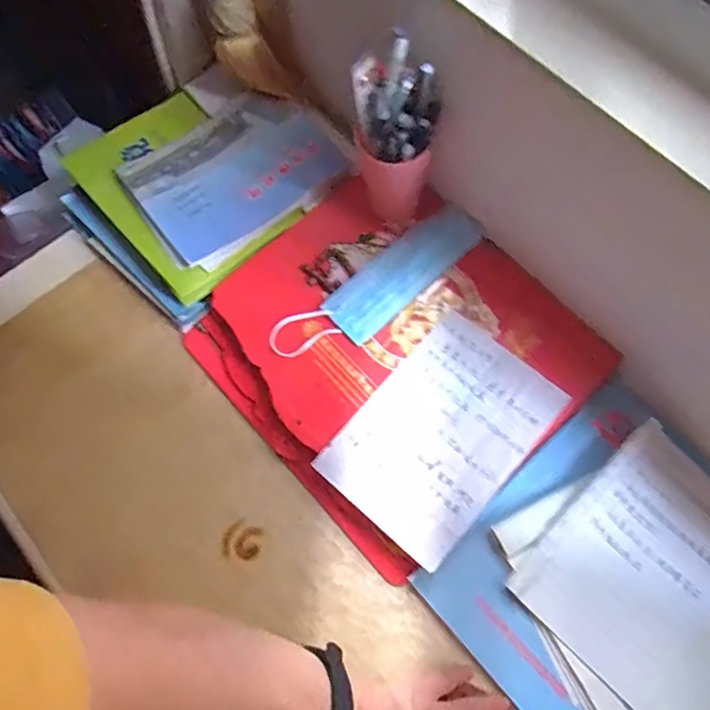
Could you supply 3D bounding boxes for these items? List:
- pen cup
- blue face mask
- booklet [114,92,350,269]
[{"bbox_3d":[0.032,-0.195,0.496,0.064,0.180,0.068,0,74,0],"label":"pen cup"},{"bbox_3d":[0.026,-0.068,0.549,0.236,0.010,0.064,-37,78,-10],"label":"blue face mask"},{"bbox_3d":[-0.129,-0.197,0.584,0.209,0.010,0.146,-34,80,-8],"label":"booklet"}]

